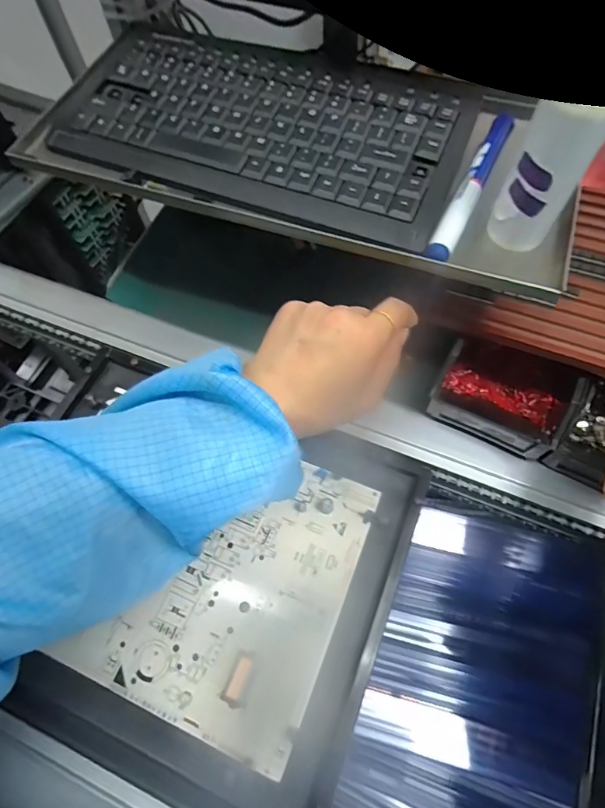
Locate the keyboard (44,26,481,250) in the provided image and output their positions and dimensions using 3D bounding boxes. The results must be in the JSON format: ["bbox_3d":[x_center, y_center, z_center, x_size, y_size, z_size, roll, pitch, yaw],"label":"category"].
[{"bbox_3d":[-0.029,-0.214,0.335,0.295,0.024,0.145,20,64,12],"label":"keyboard"}]

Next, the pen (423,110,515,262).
[{"bbox_3d":[0.118,-0.152,0.306,0.015,0.012,0.149,25,65,14],"label":"pen"}]

